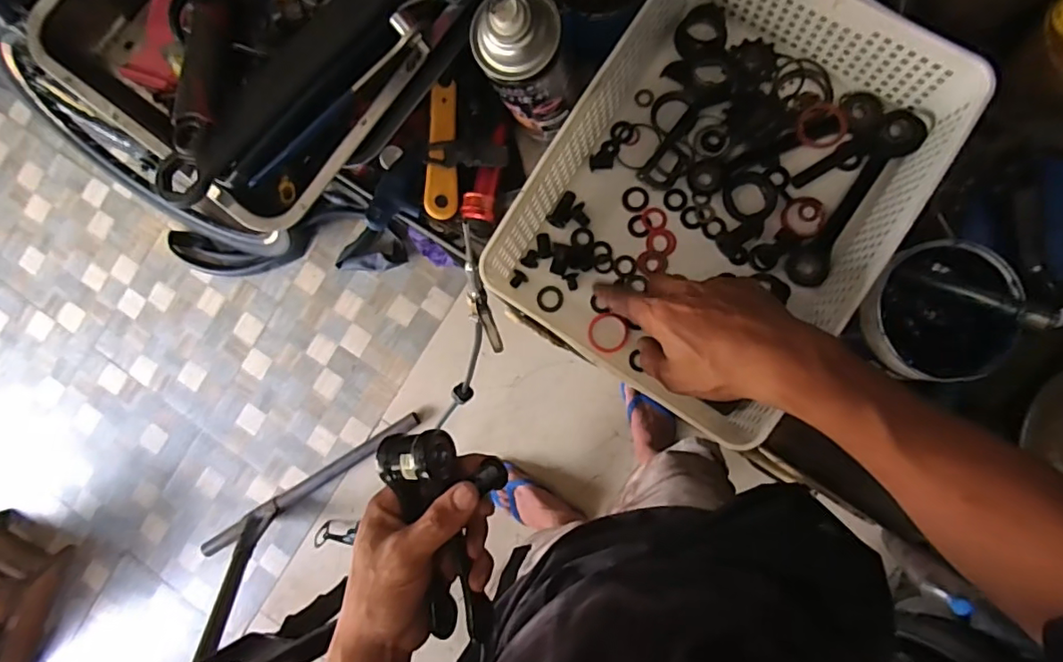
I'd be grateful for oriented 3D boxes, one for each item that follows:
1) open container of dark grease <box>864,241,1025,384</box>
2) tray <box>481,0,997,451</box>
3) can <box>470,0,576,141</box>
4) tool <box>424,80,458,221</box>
[{"bbox_3d":[0.299,-0.014,0.421,0.099,0.064,0.095,0,88,7],"label":"open container of dark grease"},{"bbox_3d":[0.149,-0.112,0.446,0.245,0.086,0.316,34,93,7],"label":"tray"},{"bbox_3d":[-0.004,-0.199,0.423,0.059,0.160,0.058,0,88,7],"label":"can"},{"bbox_3d":[-0.080,-0.162,0.506,0.027,0.016,0.118,4,89,7],"label":"tool"}]

